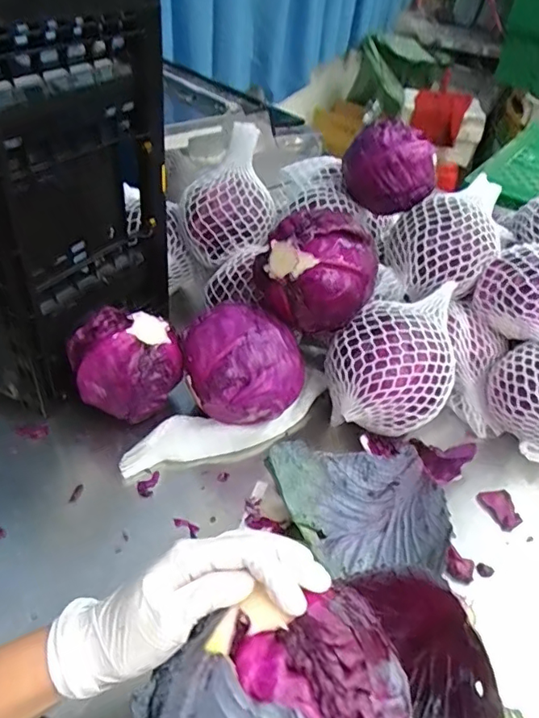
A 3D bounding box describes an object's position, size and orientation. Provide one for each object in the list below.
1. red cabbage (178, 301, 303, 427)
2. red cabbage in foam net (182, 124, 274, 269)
[{"bbox_3d":[-0.027,0.004,0.551,0.112,0.095,0.097,-11,45,-18],"label":"red cabbage"},{"bbox_3d":[-0.051,-0.204,0.690,0.109,0.140,0.112,-20,48,-26],"label":"red cabbage in foam net"}]

